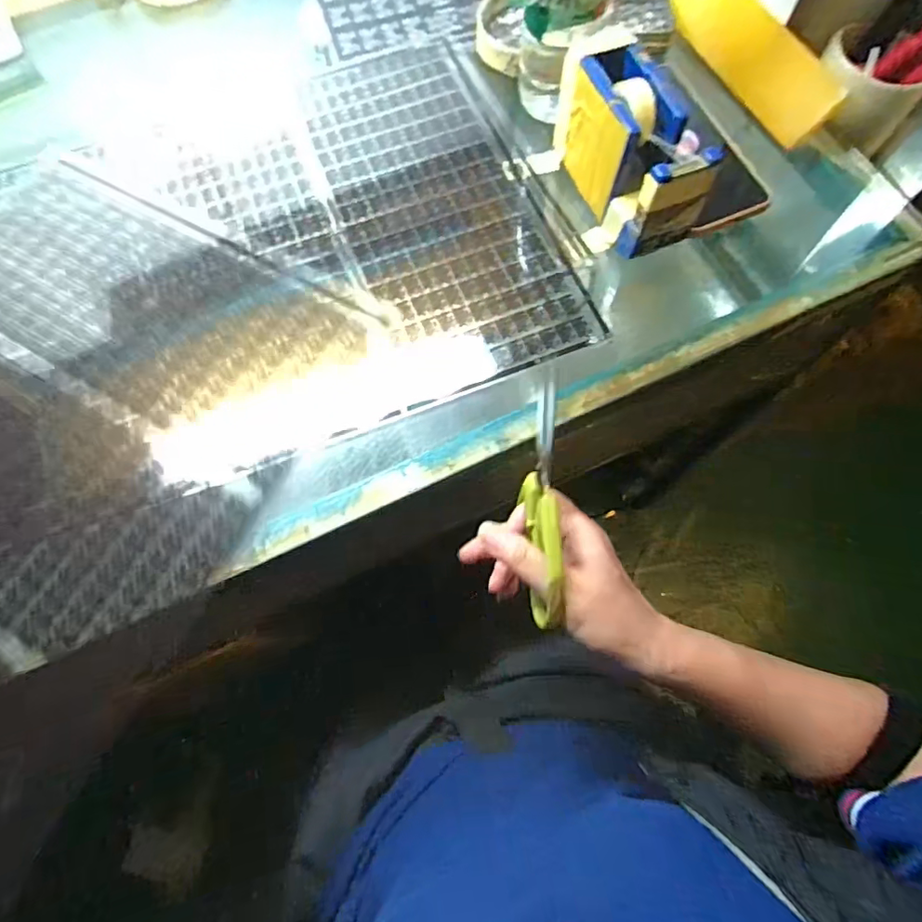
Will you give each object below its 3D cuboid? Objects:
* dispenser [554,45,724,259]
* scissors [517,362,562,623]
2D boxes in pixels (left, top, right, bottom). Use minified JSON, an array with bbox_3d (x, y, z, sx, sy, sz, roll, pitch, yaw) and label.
[{"bbox_3d":[0.120,-0.220,0.391,0.060,0.083,0.131,-19,72,-6],"label":"dispenser"},{"bbox_3d":[0.051,0.014,0.346,0.021,0.041,0.170,3,64,2],"label":"scissors"}]

